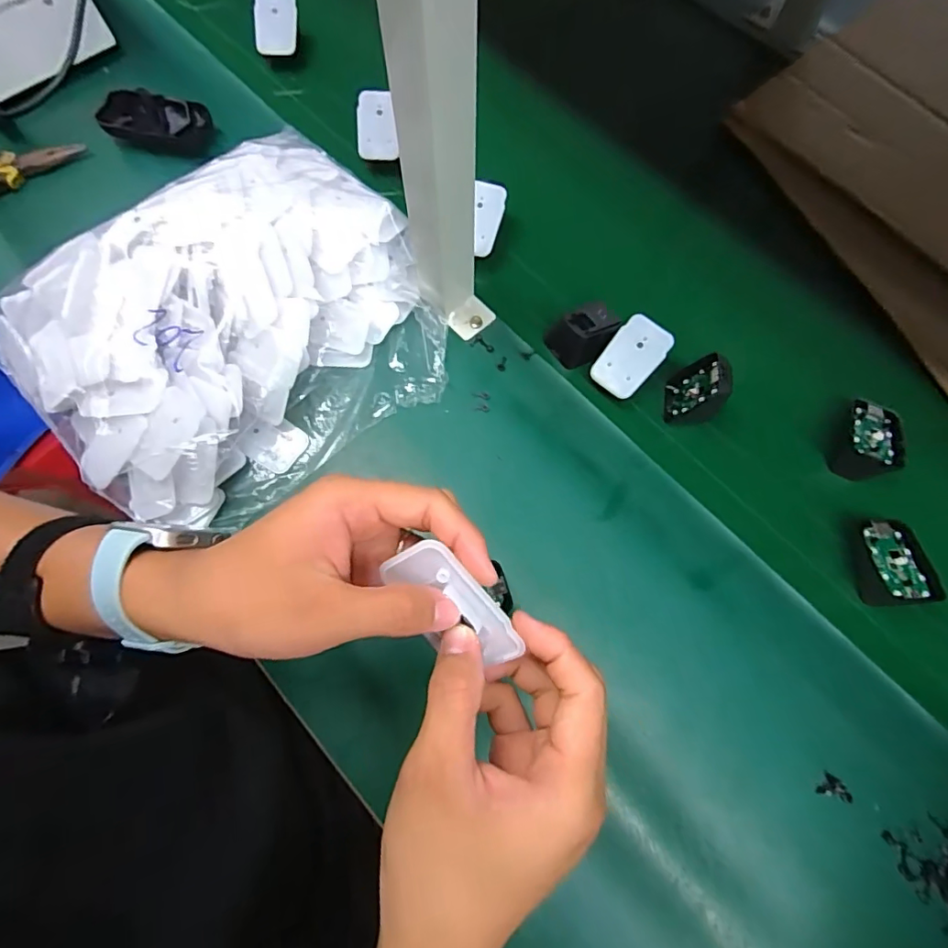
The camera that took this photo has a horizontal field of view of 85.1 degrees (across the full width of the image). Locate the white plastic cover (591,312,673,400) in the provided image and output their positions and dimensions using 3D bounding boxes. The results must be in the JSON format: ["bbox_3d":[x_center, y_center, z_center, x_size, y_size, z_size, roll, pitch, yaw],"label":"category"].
[{"bbox_3d":[0.138,-0.103,0.454,0.046,0.004,0.071,37,95,7],"label":"white plastic cover"}]

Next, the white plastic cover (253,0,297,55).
[{"bbox_3d":[-0.223,-0.505,0.579,0.045,0.011,0.061,-2,111,-13],"label":"white plastic cover"}]

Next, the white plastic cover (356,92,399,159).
[{"bbox_3d":[-0.102,-0.359,0.533,0.041,0.008,0.066,-6,99,5],"label":"white plastic cover"}]

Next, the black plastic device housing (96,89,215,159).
[{"bbox_3d":[-0.333,-0.366,0.543,0.113,0.029,0.057,15,74,4],"label":"black plastic device housing"}]

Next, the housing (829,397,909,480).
[{"bbox_3d":[0.345,-0.029,0.452,0.041,0.037,0.074,20,74,5],"label":"housing"}]

